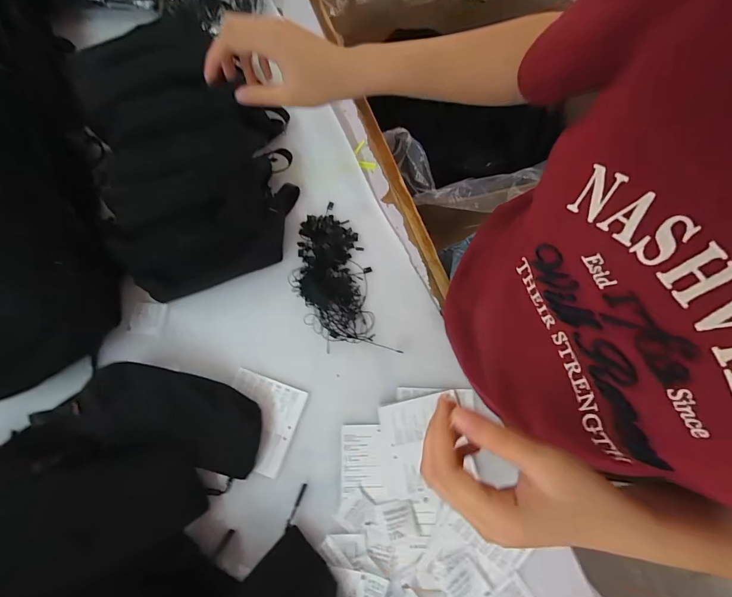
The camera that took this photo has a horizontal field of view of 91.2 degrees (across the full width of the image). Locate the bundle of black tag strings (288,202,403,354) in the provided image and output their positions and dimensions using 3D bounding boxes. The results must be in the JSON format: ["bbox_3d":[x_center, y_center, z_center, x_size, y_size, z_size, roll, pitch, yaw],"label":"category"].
[{"bbox_3d":[-0.040,-0.020,0.446,0.093,0.020,0.192,-21,78,-6],"label":"bundle of black tag strings"}]

